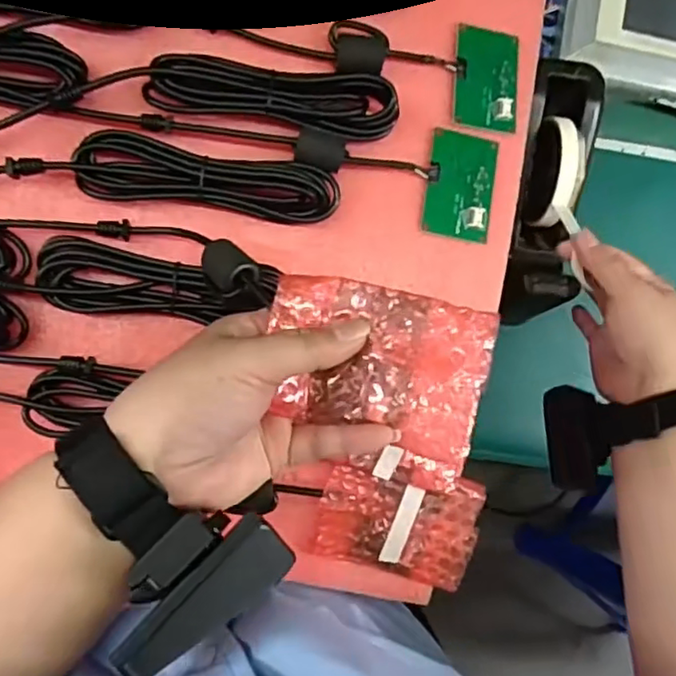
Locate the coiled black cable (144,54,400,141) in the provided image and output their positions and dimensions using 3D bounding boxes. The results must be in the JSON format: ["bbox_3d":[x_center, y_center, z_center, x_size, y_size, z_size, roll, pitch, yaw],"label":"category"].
[{"bbox_3d":[-0.037,-0.145,0.368,0.145,0.018,0.036,4,89,-3],"label":"coiled black cable"}]

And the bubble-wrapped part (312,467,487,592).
[{"bbox_3d":[0.038,0.118,0.380,0.099,0.019,0.066,10,88,-3],"label":"bubble-wrapped part"}]

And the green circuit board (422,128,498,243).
[{"bbox_3d":[0.080,-0.098,0.396,0.043,0.004,0.067,9,89,-3],"label":"green circuit board"}]

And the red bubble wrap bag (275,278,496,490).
[{"bbox_3d":[0.016,0.018,0.283,0.098,0.014,0.083,13,88,15],"label":"red bubble wrap bag"}]

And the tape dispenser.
[{"bbox_3d":[0.169,-0.112,0.498,0.054,0.083,0.198,9,89,-3],"label":"tape dispenser"}]

